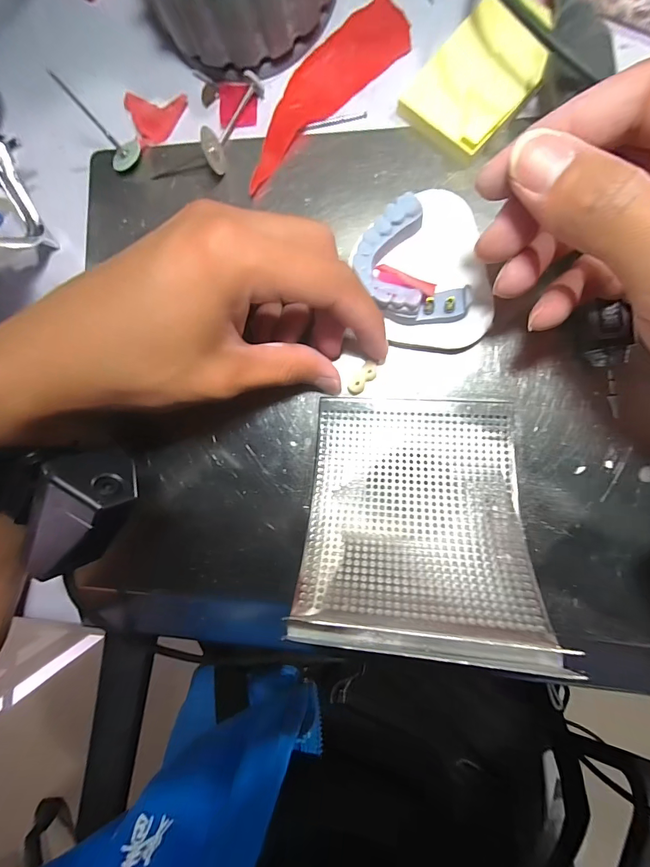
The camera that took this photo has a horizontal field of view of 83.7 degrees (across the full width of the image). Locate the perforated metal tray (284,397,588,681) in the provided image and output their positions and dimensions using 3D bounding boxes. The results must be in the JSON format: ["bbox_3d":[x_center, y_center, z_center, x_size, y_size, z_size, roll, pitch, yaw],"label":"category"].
[{"bbox_3d":[0.041,0.034,0.169,0.097,0.016,0.121,2,55,9],"label":"perforated metal tray"}]

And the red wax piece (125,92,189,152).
[{"bbox_3d":[-0.099,-0.192,0.216,0.036,0.006,0.031,-20,87,7],"label":"red wax piece"}]

